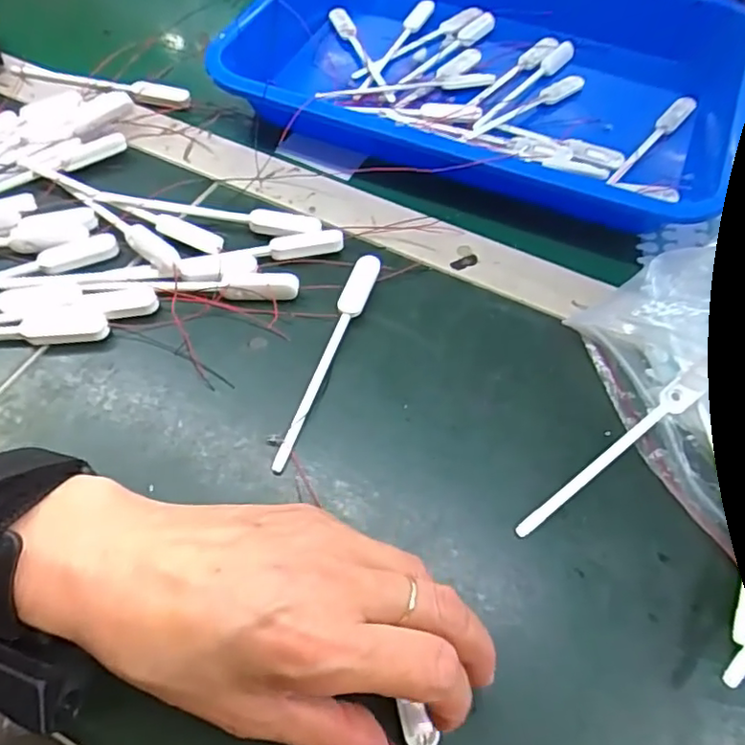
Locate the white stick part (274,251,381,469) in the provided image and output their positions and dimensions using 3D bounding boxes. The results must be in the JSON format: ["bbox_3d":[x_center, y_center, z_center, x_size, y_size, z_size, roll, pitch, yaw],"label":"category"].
[{"bbox_3d":[-0.025,-0.010,0.339,0.015,0.009,0.143,17,58,9],"label":"white stick part"}]

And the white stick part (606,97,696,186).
[{"bbox_3d":[0.209,-0.174,0.453,0.015,0.008,0.116,35,63,18],"label":"white stick part"}]

